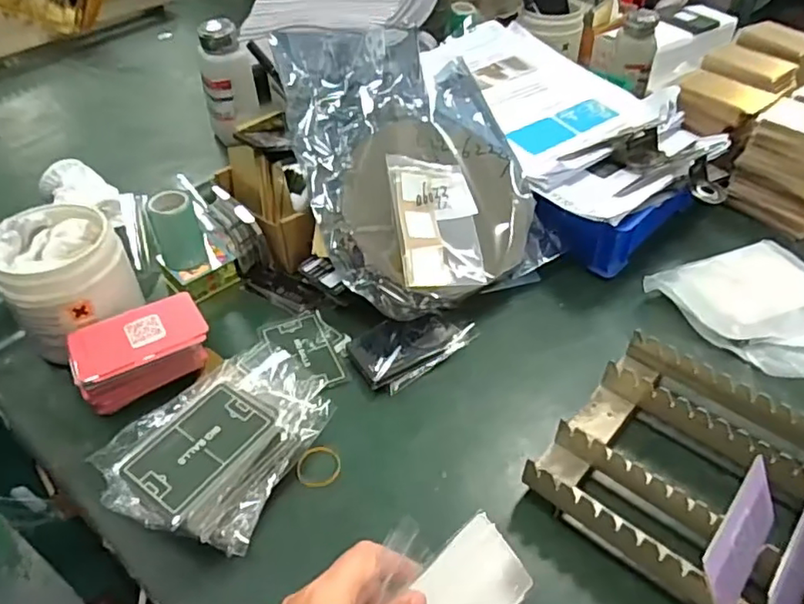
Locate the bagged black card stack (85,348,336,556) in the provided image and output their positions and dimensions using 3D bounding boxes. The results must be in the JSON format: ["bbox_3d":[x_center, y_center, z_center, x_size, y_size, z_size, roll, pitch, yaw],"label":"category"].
[{"bbox_3d":[-0.123,0.095,0.423,0.107,0.064,0.150,20,48,21],"label":"bagged black card stack"}]

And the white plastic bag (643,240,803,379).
[{"bbox_3d":[0.319,0.012,0.516,0.159,0.032,0.159,-15,46,-15],"label":"white plastic bag"}]

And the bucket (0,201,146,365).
[{"bbox_3d":[-0.271,-0.017,0.496,0.087,0.096,0.107,14,46,14],"label":"bucket"}]

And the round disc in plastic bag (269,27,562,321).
[{"bbox_3d":[0.006,-0.128,0.546,0.198,0.055,0.268,-25,84,-15],"label":"round disc in plastic bag"}]

